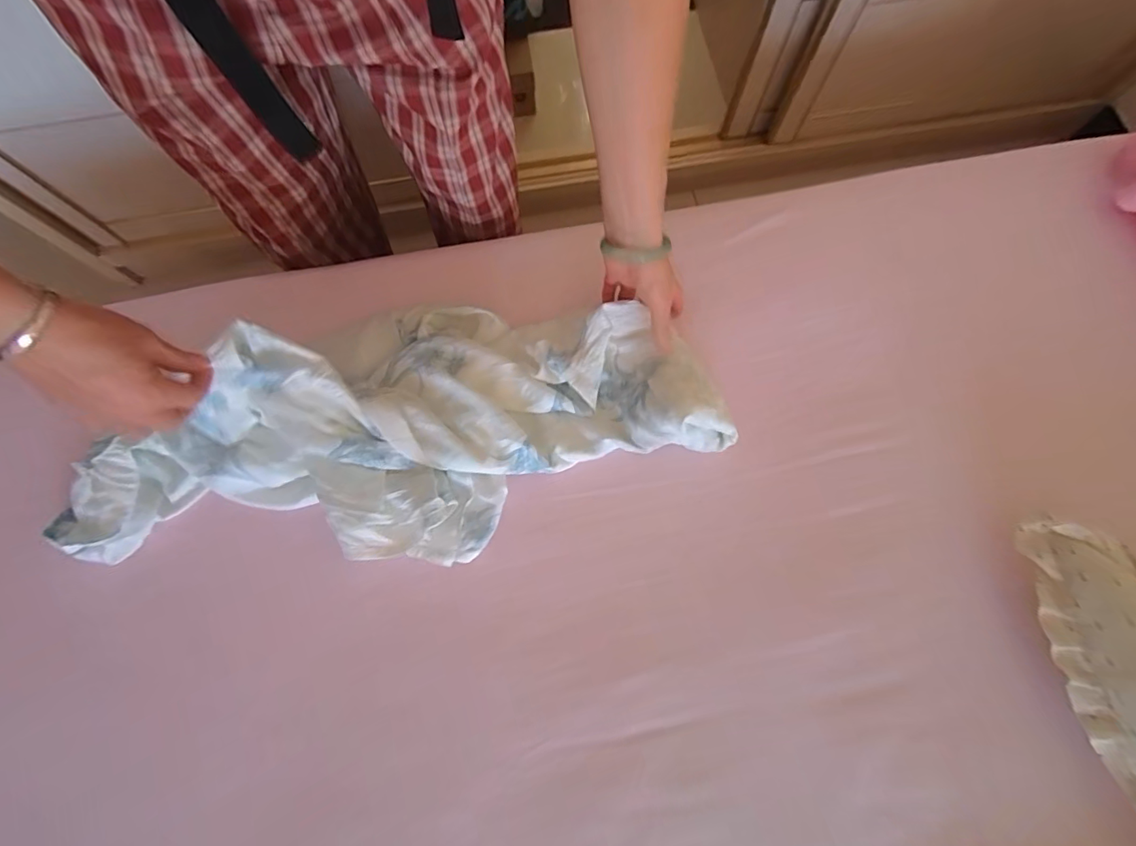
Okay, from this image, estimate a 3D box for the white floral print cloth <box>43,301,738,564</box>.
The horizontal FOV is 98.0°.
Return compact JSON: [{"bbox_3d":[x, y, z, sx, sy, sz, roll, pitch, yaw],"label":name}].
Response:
[{"bbox_3d":[-0.179,-0.001,0.512,0.669,0.123,0.265,-10,76,-4],"label":"white floral print cloth"}]

